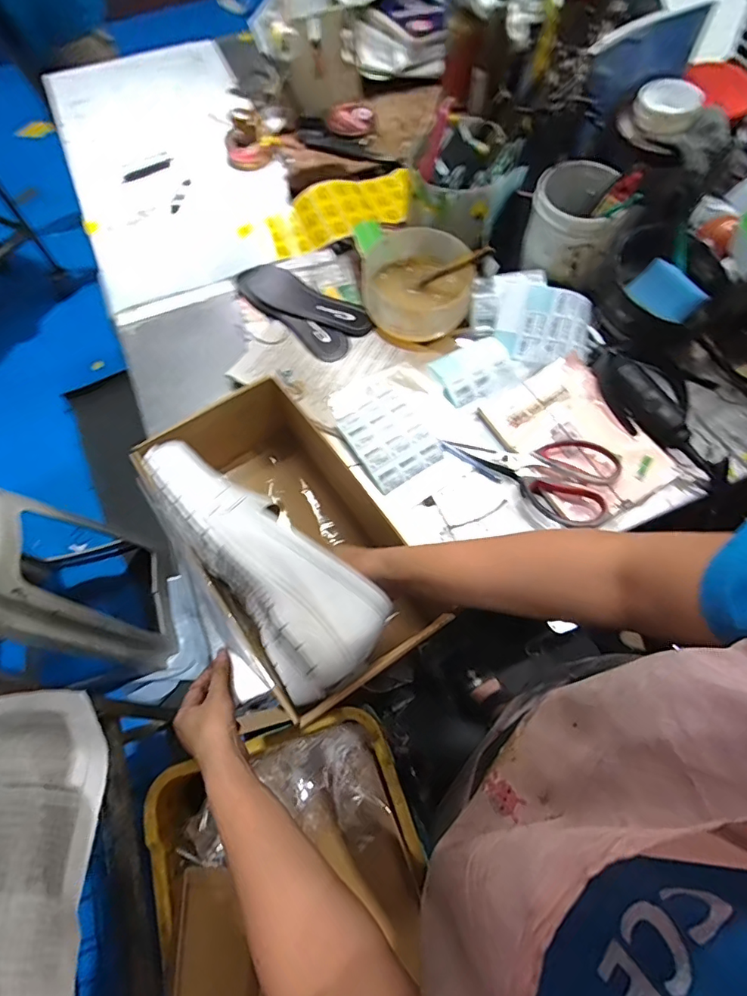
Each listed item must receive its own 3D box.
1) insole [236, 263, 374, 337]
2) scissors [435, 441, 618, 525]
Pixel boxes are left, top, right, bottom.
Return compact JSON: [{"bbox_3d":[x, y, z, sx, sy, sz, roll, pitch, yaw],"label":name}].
[{"bbox_3d":[-0.106,-0.291,0.727,0.224,0.015,0.078,32,70,14],"label":"insole"},{"bbox_3d":[0.200,-0.049,0.600,0.201,0.025,0.105,37,71,16],"label":"scissors"}]

